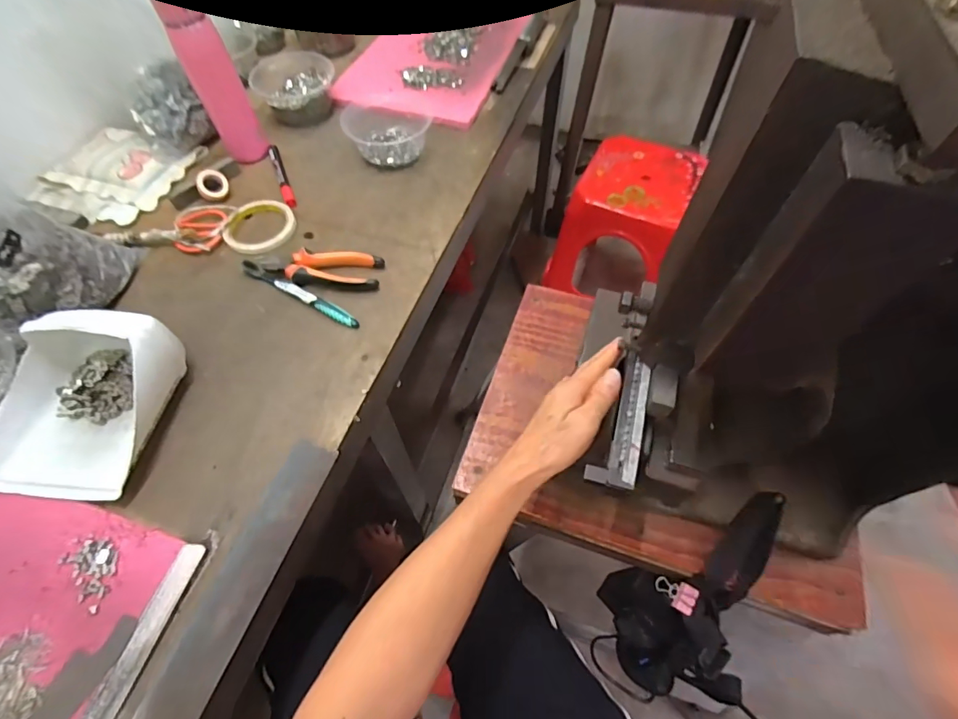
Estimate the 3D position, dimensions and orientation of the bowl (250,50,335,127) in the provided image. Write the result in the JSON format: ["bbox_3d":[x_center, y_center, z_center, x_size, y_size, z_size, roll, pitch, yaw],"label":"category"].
[{"bbox_3d":[-0.301,-0.449,0.761,0.124,0.065,0.131,0,59,1],"label":"bowl"}]

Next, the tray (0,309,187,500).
[{"bbox_3d":[-0.396,0.043,0.458,0.149,0.090,0.176,4,59,3],"label":"tray"}]

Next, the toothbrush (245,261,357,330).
[{"bbox_3d":[-0.226,-0.082,0.574,0.180,0.013,0.015,26,63,15],"label":"toothbrush"}]

